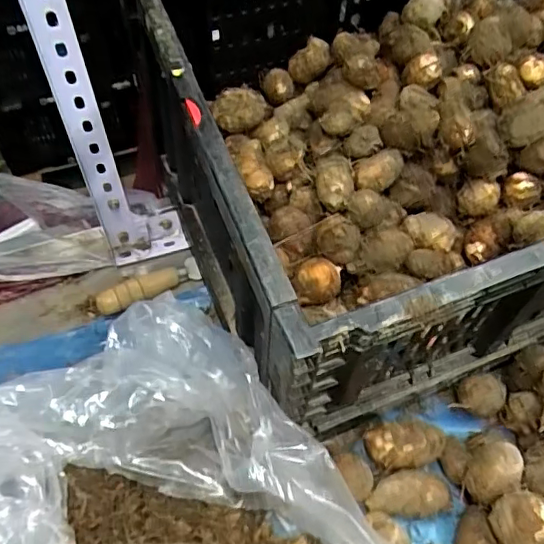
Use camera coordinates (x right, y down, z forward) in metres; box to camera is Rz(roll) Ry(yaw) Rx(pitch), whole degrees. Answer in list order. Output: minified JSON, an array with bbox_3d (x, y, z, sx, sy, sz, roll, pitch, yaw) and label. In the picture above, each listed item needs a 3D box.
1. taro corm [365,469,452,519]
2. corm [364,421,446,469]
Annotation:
[{"bbox_3d":[0.110,0.178,0.450,0.066,0.028,0.032,-5,51,-2],"label":"taro corm"},{"bbox_3d":[0.114,0.148,0.471,0.065,0.032,0.033,-9,51,-5],"label":"corm"}]

